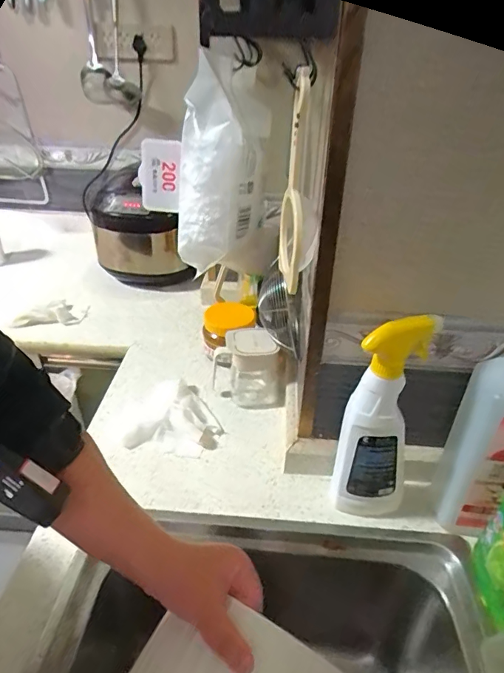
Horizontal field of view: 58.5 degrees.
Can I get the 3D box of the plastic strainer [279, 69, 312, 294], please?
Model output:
[{"bbox_3d":[0.040,-0.149,0.449,0.016,0.200,0.081,-4,33,-2],"label":"plastic strainer"}]

